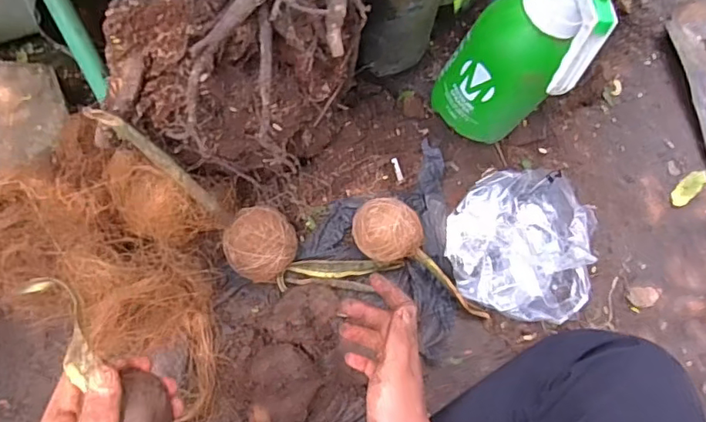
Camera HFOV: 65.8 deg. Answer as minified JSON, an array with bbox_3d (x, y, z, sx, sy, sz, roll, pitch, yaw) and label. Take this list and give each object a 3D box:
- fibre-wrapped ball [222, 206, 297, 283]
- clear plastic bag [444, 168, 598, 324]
[{"bbox_3d":[-0.110,0.043,0.653,0.080,0.081,0.074,0,65,-1],"label":"fibre-wrapped ball"},{"bbox_3d":[0.220,0.039,0.713,0.187,0.063,0.206,16,66,6],"label":"clear plastic bag"}]

